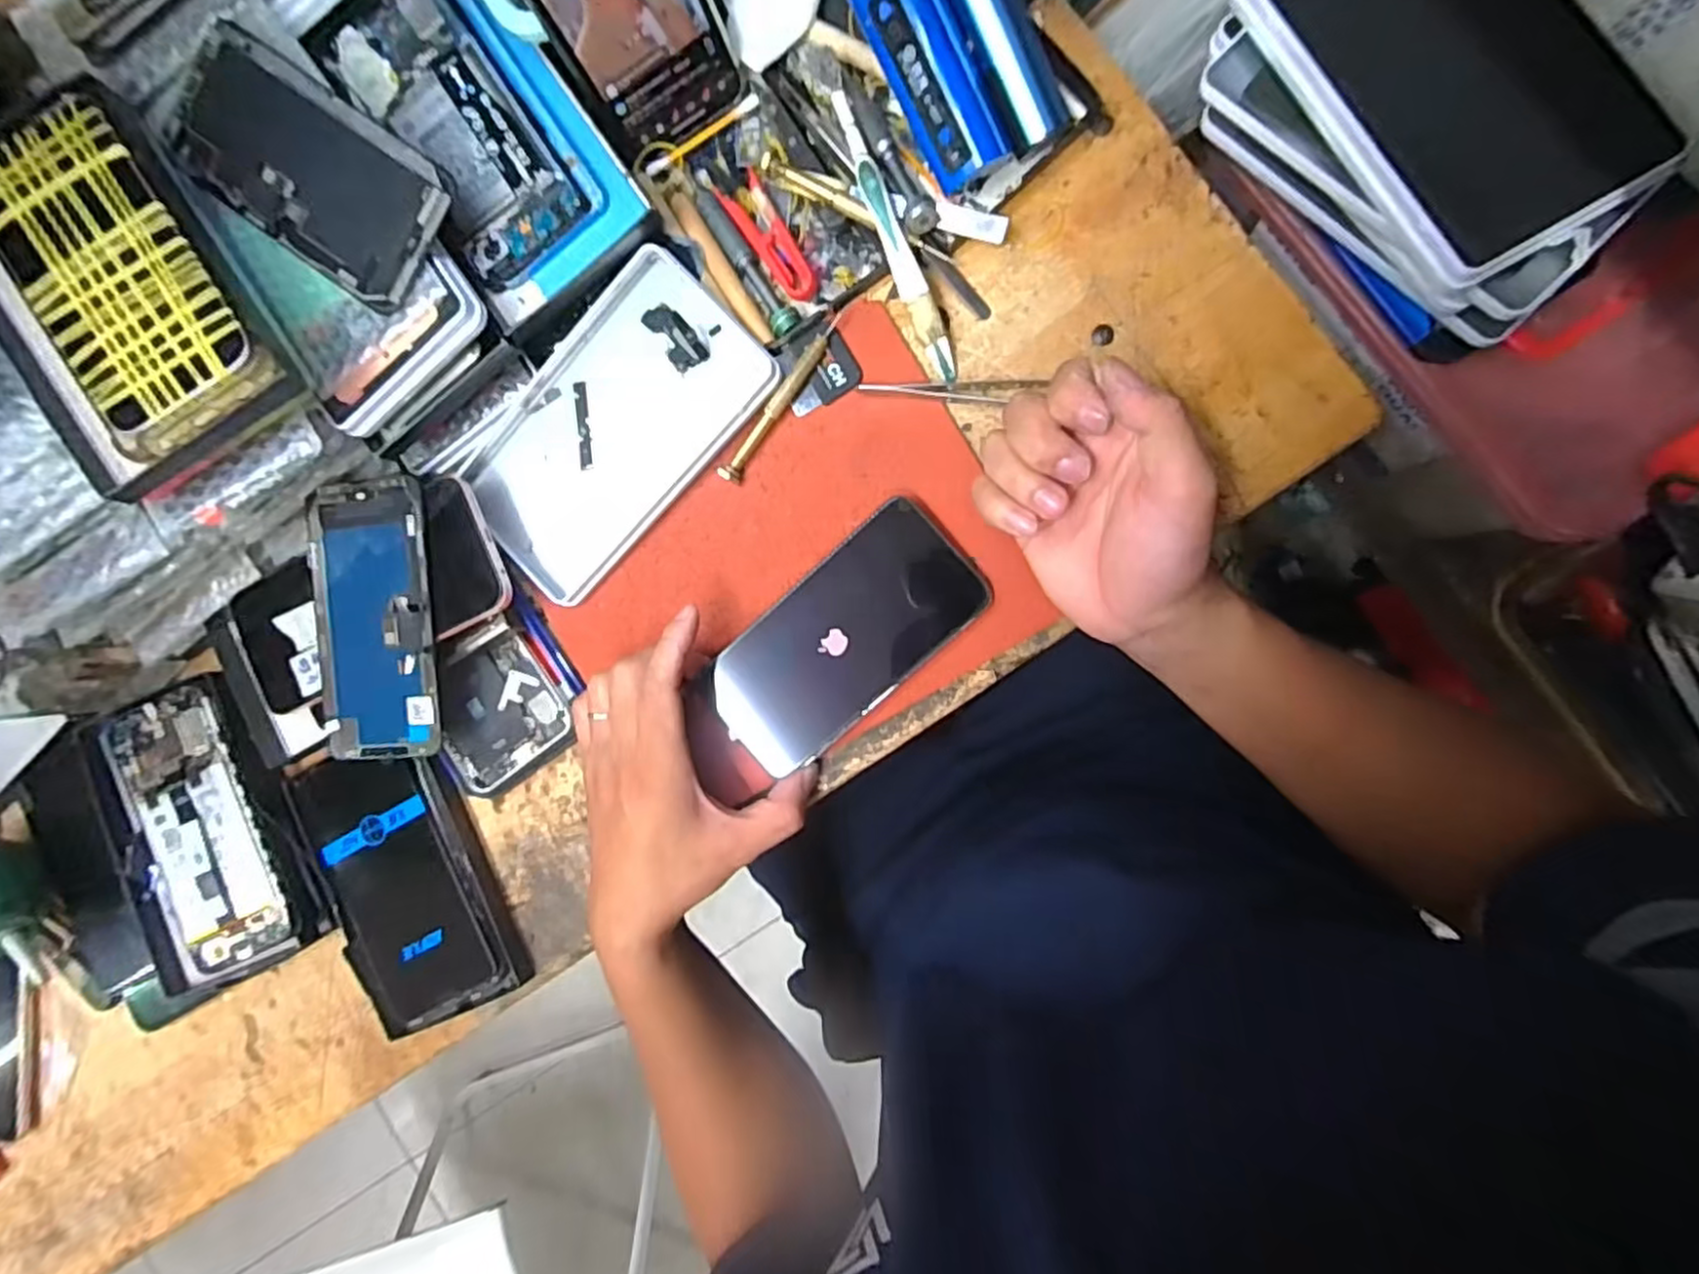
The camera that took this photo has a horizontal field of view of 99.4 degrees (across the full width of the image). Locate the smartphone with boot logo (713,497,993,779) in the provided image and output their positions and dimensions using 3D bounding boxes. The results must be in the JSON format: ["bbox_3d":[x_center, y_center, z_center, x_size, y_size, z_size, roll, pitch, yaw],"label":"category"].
[{"bbox_3d":[-0.005,0.002,0.387,0.154,0.012,0.075,-42,85,8],"label":"smartphone with boot logo"}]

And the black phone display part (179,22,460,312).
[{"bbox_3d":[-0.267,-0.231,0.355,0.149,0.009,0.074,35,98,2],"label":"black phone display part"}]

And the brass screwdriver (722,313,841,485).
[{"bbox_3d":[-0.037,-0.131,0.395,0.010,0.011,0.107,35,96,6],"label":"brass screwdriver"}]

